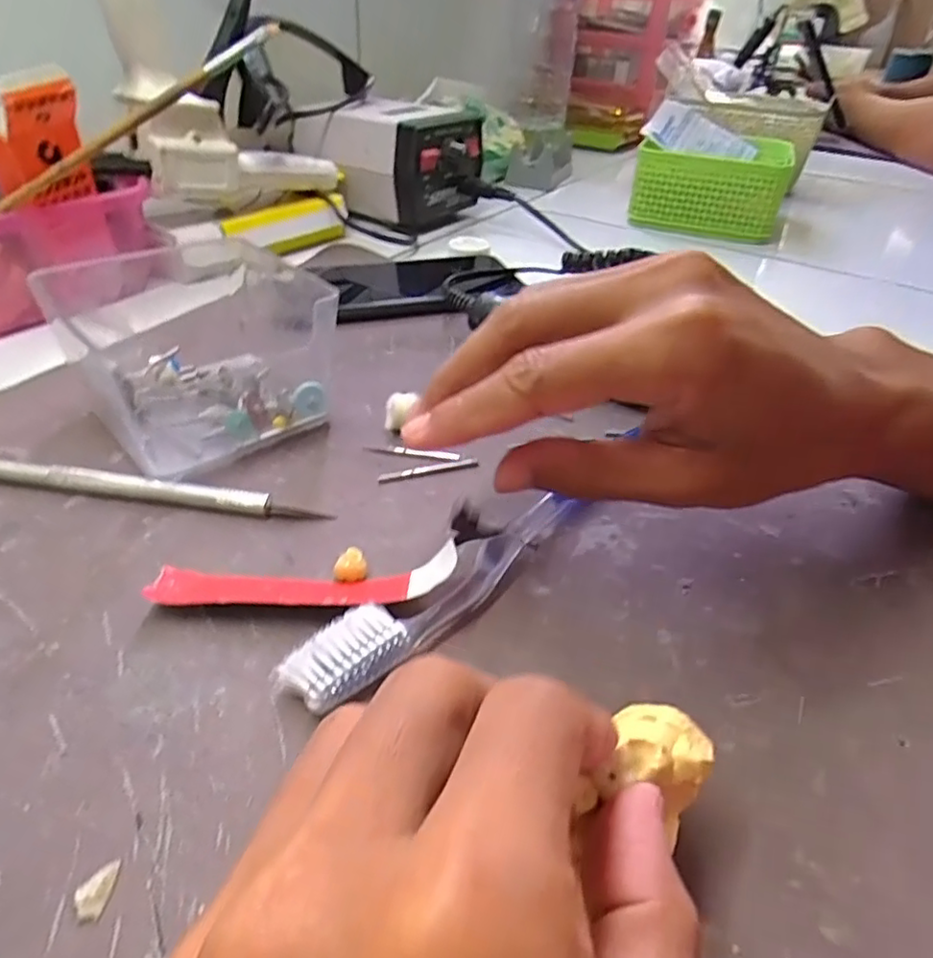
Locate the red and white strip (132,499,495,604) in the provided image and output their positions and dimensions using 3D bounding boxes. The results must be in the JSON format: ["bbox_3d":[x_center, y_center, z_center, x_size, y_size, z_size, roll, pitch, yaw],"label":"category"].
[{"bbox_3d":[-0.044,0.032,0.216,0.114,0.010,0.039,-9,40,-16],"label":"red and white strip"}]

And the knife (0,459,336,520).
[{"bbox_3d":[-0.122,0.004,0.247,0.135,0.007,0.008,7,38,4],"label":"knife"}]

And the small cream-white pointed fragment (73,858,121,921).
[{"bbox_3d":[-0.082,0.090,0.141,0.007,0.004,0.012,3,38,-2],"label":"small cream-white pointed fragment"}]

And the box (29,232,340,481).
[{"bbox_3d":[-0.121,-0.056,0.282,0.086,0.058,0.093,-26,47,-32],"label":"box"}]

